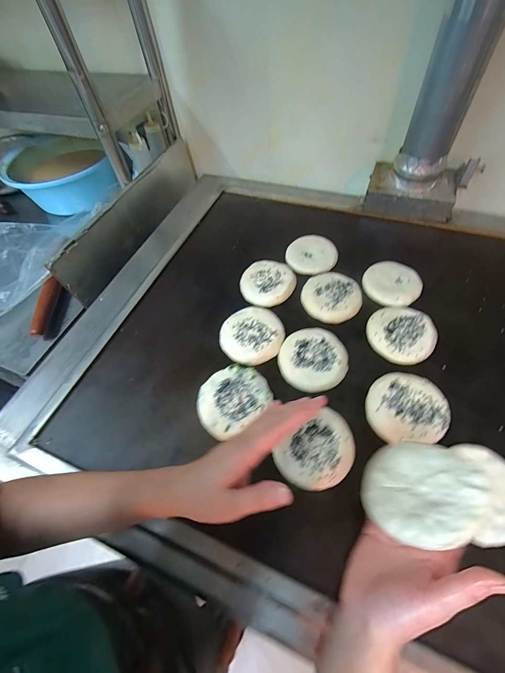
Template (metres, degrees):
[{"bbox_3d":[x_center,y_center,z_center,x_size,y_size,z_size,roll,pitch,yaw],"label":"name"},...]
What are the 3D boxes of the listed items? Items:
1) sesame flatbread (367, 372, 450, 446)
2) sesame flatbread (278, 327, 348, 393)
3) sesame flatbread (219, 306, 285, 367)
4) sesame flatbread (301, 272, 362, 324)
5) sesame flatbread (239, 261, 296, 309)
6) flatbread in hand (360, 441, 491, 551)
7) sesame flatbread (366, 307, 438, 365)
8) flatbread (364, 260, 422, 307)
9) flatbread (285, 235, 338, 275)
[{"bbox_3d":[0.240,0.111,0.467,0.118,0.021,0.112,-2,56,3],"label":"sesame flatbread"},{"bbox_3d":[0.107,0.039,0.525,0.115,0.022,0.119,-2,56,3],"label":"sesame flatbread"},{"bbox_3d":[-0.001,-0.003,0.561,0.120,0.023,0.114,-2,56,3],"label":"sesame flatbread"},{"bbox_3d":[0.160,-0.080,0.601,0.111,0.026,0.115,-2,56,3],"label":"sesame flatbread"},{"bbox_3d":[0.034,-0.117,0.630,0.111,0.022,0.115,-2,56,3],"label":"sesame flatbread"},{"bbox_3d":[0.170,0.155,0.304,0.106,0.008,0.106,-43,26,-27],"label":"flatbread in hand"},{"bbox_3d":[0.270,-0.004,0.541,0.115,0.027,0.114,-2,56,3],"label":"sesame flatbread"},{"bbox_3d":[0.287,-0.107,0.609,0.117,0.023,0.109,-2,56,3],"label":"flatbread"},{"bbox_3d":[0.135,-0.182,0.673,0.107,0.022,0.115,-2,56,3],"label":"flatbread"}]

